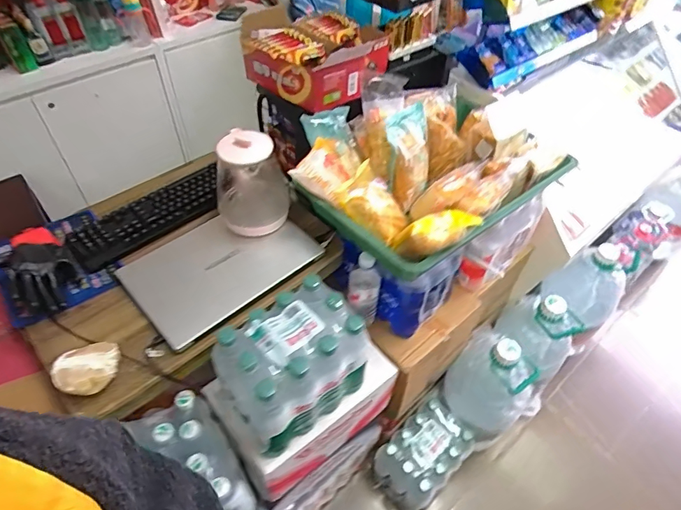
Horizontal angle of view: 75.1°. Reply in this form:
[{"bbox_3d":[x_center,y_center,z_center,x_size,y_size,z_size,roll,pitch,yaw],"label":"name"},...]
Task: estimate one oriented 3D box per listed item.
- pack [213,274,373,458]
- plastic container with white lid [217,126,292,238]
[{"bbox_3d":[-0.090,0.203,0.823,0.237,0.215,0.181,-29,55,-25],"label":"pack"},{"bbox_3d":[-0.189,-0.159,0.939,0.147,0.208,0.144,-14,50,-14],"label":"plastic container with white lid"}]

